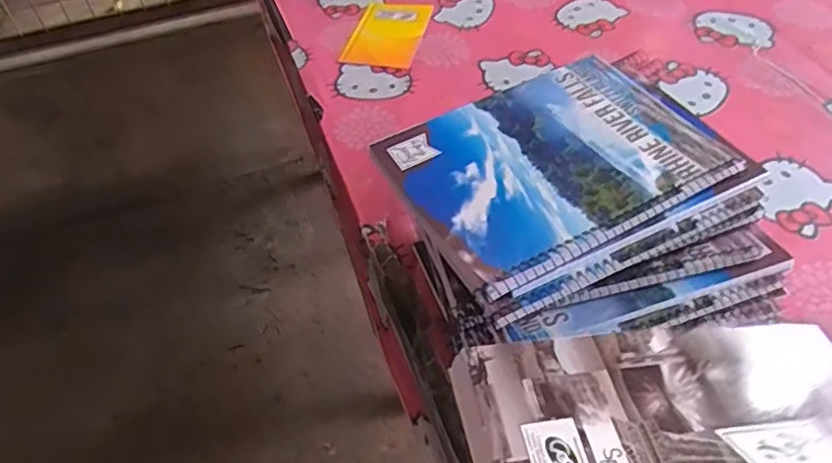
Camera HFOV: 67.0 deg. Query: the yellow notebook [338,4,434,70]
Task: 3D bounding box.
[{"bbox_3d":[-0.033,-0.225,0.718,0.082,0.006,0.127,8,49,10],"label":"yellow notebook"}]

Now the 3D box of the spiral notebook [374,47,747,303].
[{"bbox_3d":[0.093,-0.050,0.419,0.203,0.010,0.145,-24,51,-18],"label":"spiral notebook"}]

